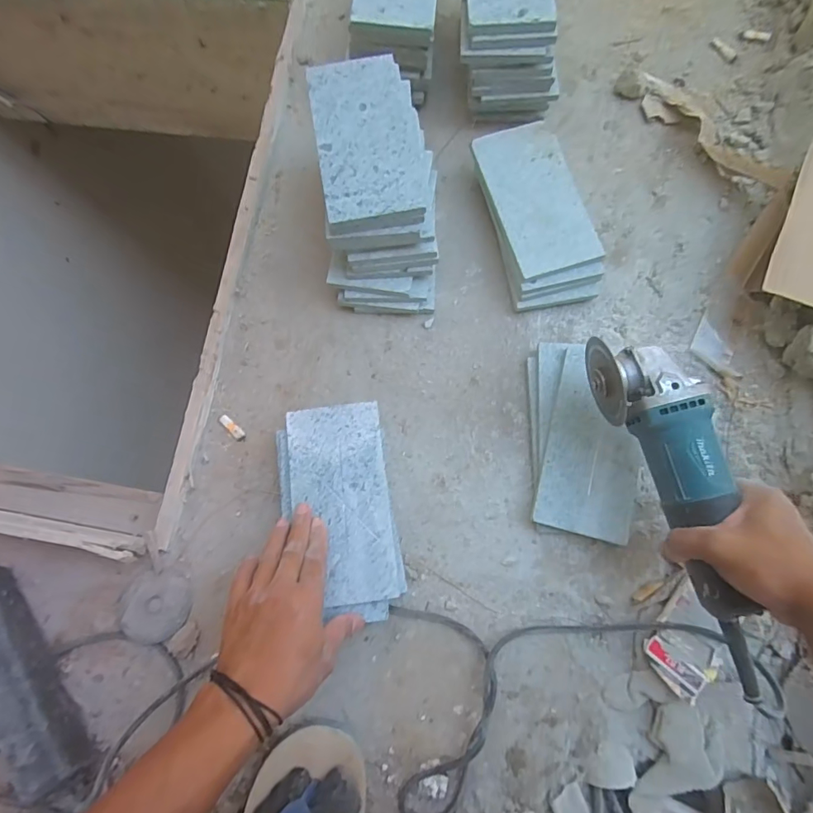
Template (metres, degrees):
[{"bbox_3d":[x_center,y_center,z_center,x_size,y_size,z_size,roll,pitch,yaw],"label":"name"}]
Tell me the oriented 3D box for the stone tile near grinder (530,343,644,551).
[{"bbox_3d":[0.204,0.038,0.506,0.097,0.007,0.196,14,77,5],"label":"stone tile near grinder"}]

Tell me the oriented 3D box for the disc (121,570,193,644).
[{"bbox_3d":[-0.267,0.215,0.503,0.070,0.009,0.070,0,76,0],"label":"disc"}]

